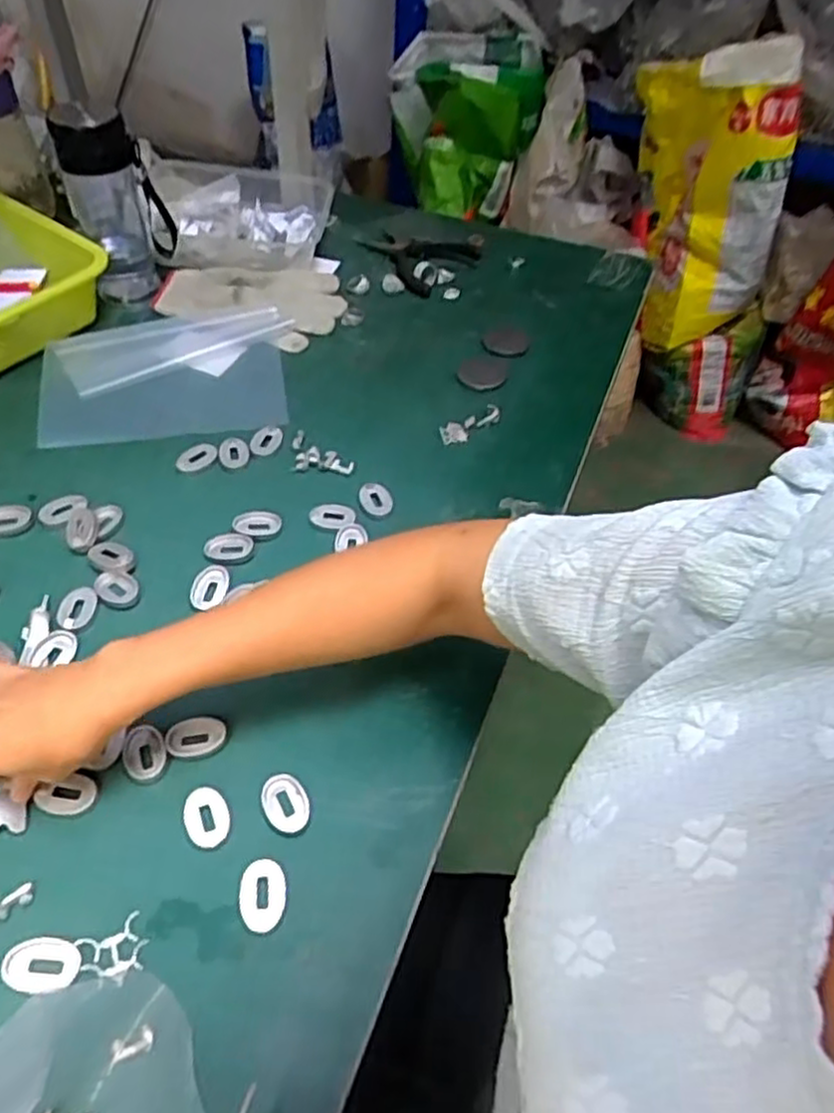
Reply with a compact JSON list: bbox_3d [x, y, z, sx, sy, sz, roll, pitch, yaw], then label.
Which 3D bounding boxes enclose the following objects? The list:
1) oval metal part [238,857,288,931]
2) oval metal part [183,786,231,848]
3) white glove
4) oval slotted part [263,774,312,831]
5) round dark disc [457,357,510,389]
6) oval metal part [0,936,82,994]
[{"bbox_3d":[-0.089,0.195,0.430,0.026,0.004,0.039,0,50,-4],"label":"oval metal part"},{"bbox_3d":[-0.129,0.159,0.457,0.026,0.004,0.039,-17,54,-17],"label":"oval metal part"},{"bbox_3d":[-0.184,-0.289,0.814,0.197,0.014,0.135,15,51,8],"label":"white glove"},{"bbox_3d":[-0.082,0.153,0.464,0.027,0.004,0.037,-25,57,-23],"label":"oval slotted part"},{"bbox_3d":[0.067,-0.188,0.757,0.049,0.005,0.056,13,51,6],"label":"round dark disc"},{"bbox_3d":[-0.202,0.219,0.401,0.038,0.006,0.027,5,50,-1],"label":"oval metal part"}]

